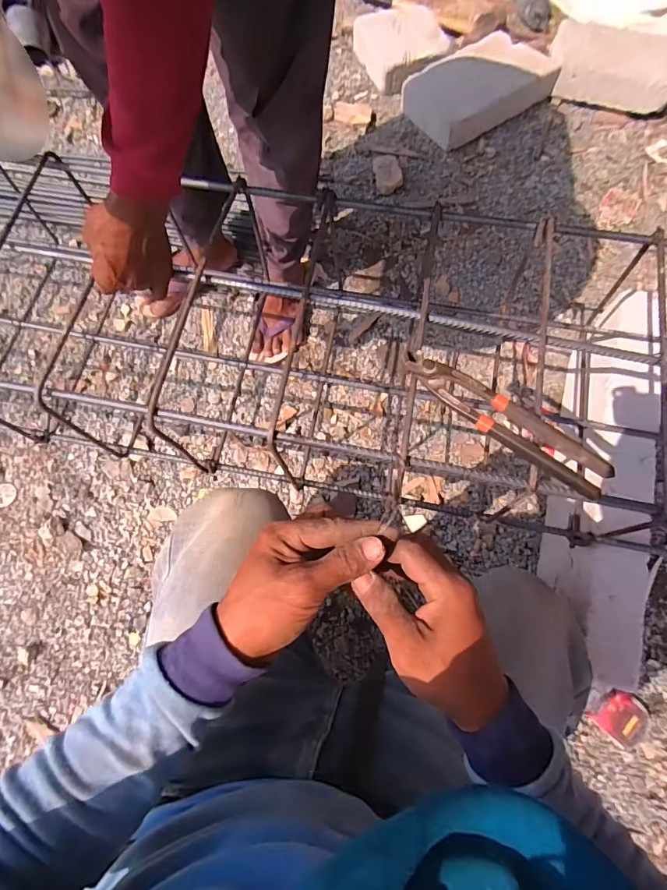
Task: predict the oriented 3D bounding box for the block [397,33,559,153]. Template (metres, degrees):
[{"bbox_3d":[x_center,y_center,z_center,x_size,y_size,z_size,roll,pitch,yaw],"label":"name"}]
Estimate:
[{"bbox_3d":[0.355,-0.881,1.093,0.328,0.095,0.212,-31,73,-10],"label":"block"}]

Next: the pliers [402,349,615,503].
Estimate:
[{"bbox_3d":[0.164,-0.027,0.435,0.214,0.016,0.041,36,75,12],"label":"pliers"}]

